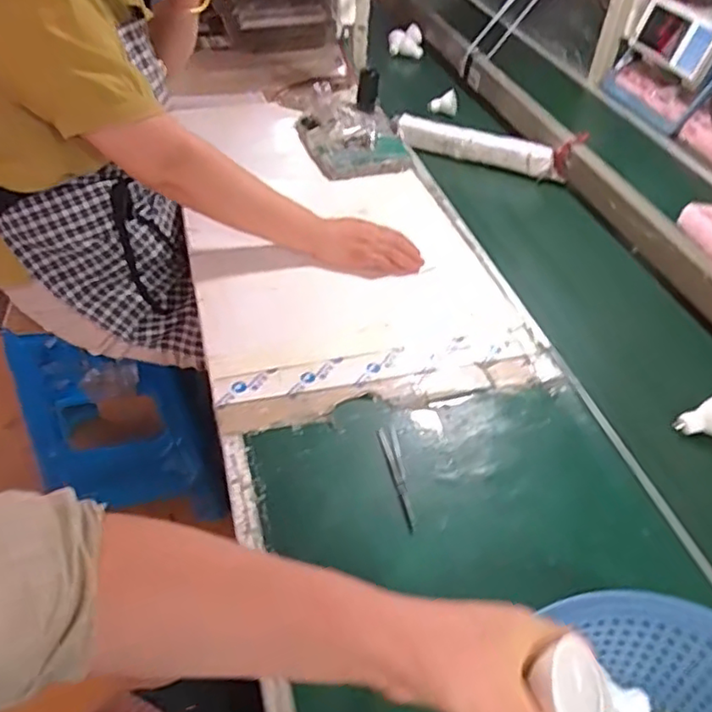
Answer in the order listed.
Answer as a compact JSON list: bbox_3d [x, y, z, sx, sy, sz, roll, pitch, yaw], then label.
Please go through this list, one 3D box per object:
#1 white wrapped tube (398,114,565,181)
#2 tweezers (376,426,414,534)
[{"bbox_3d":[0.219,-0.382,1.139,0.307,0.049,0.051,23,47,18],"label":"white wrapped tube"},{"bbox_3d":[0.046,0.122,0.651,0.019,0.004,0.125,-6,45,-11],"label":"tweezers"}]

